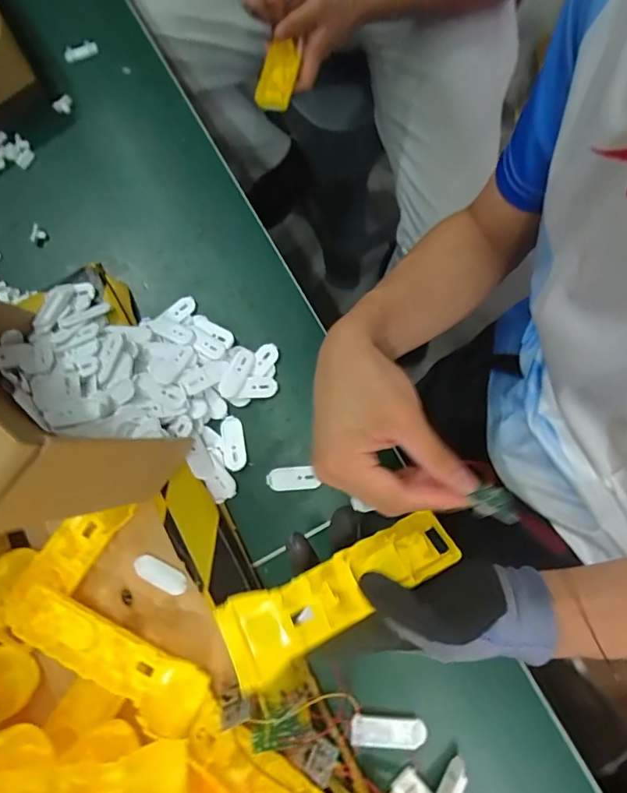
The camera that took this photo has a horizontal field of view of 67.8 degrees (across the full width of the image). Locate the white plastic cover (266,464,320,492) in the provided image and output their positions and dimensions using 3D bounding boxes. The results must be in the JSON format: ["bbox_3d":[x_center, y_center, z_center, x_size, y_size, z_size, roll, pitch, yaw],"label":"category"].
[{"bbox_3d":[-0.019,0.074,0.420,0.046,0.005,0.021,-7,78,5],"label":"white plastic cover"}]

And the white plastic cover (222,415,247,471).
[{"bbox_3d":[-0.073,0.042,0.428,0.021,0.004,0.050,-10,78,4],"label":"white plastic cover"}]

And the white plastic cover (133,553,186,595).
[{"bbox_3d":[-0.132,0.154,0.402,0.050,0.004,0.020,22,82,10],"label":"white plastic cover"}]

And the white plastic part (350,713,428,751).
[{"bbox_3d":[0.060,0.268,0.373,0.058,0.008,0.022,2,79,7],"label":"white plastic part"}]

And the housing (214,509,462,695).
[{"bbox_3d":[0.018,0.124,0.310,0.160,0.025,0.046,-23,75,-17],"label":"housing"}]

